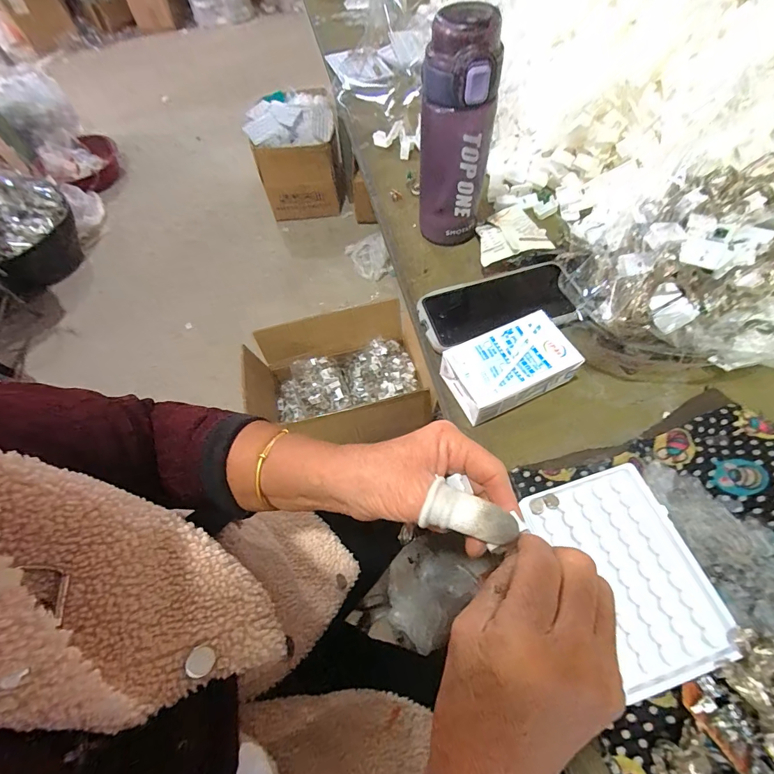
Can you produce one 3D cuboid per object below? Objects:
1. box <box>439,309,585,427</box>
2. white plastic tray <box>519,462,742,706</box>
[{"bbox_3d":[0.112,-0.018,0.356,0.106,0.039,0.064,-23,61,-9],"label":"box"},{"bbox_3d":[0.171,0.130,0.275,0.097,0.020,0.129,-18,61,-6],"label":"white plastic tray"}]

